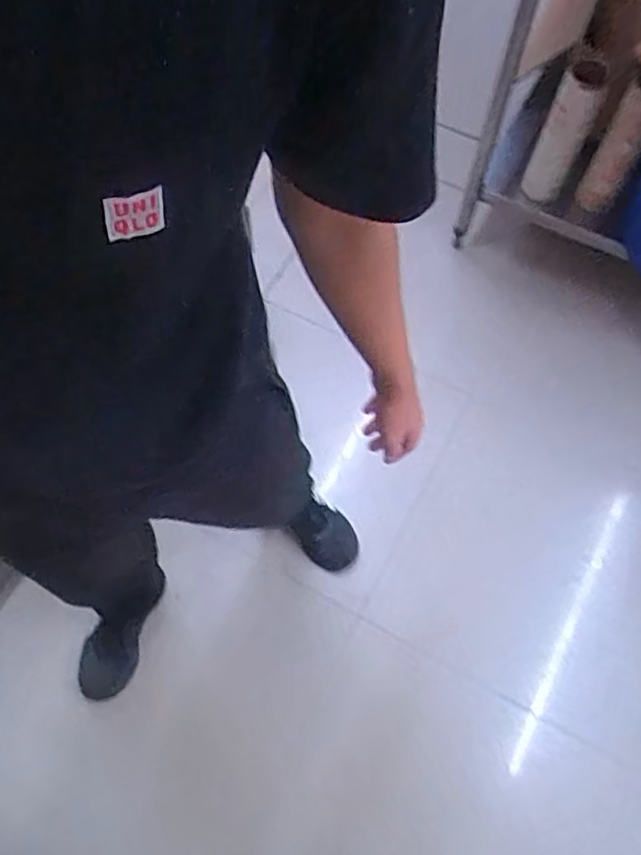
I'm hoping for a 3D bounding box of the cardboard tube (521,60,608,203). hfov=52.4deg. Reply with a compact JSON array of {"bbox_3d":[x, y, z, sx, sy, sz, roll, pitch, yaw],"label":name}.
[{"bbox_3d":[0.564,-0.687,1.513,0.099,0.079,0.310,22,108,10],"label":"cardboard tube"}]

